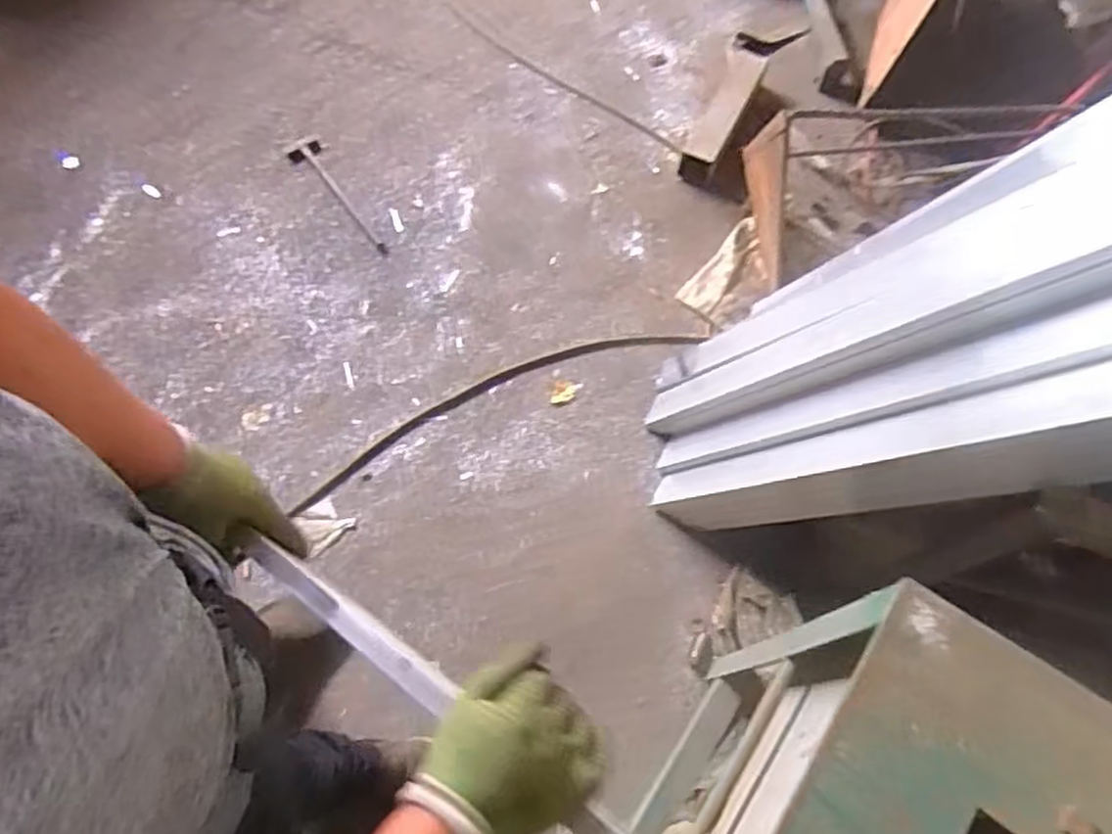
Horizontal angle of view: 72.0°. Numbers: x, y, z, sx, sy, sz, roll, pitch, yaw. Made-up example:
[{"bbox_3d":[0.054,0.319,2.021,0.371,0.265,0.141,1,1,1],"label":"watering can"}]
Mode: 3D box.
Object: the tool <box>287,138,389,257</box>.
[{"bbox_3d":[-0.519,-0.524,1.836,0.081,0.041,0.393,-34,72,-14],"label":"tool"}]

